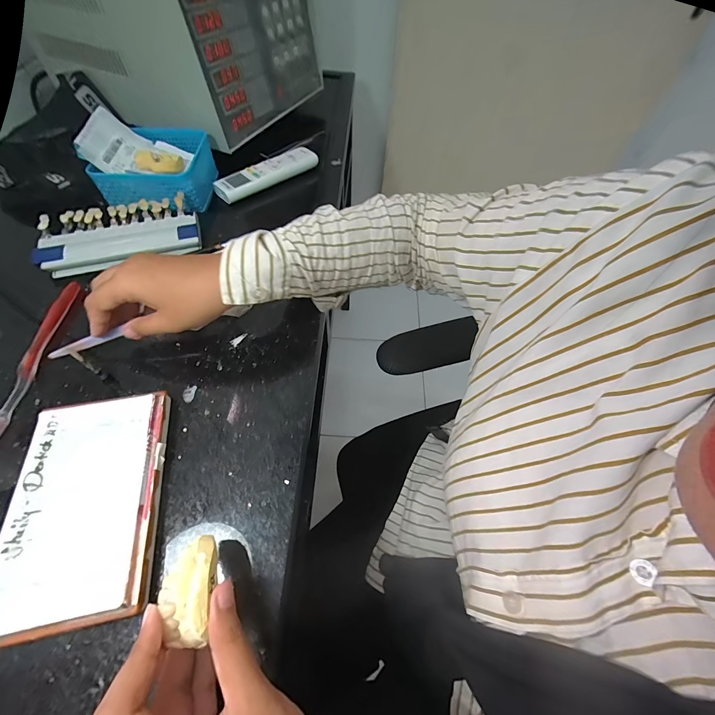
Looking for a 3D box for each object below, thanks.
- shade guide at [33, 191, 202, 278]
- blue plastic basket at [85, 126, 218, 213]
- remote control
[{"bbox_3d":[-0.286,-0.154,0.386,0.171,0.020,0.096,-15,59,-12],"label":"shade guide"},{"bbox_3d":[-0.280,-0.271,0.456,0.121,0.053,0.138,1,57,-2],"label":"blue plastic basket"},{"bbox_3d":[-0.141,-0.295,0.508,0.174,0.024,0.046,-35,65,-22],"label":"remote control"}]

